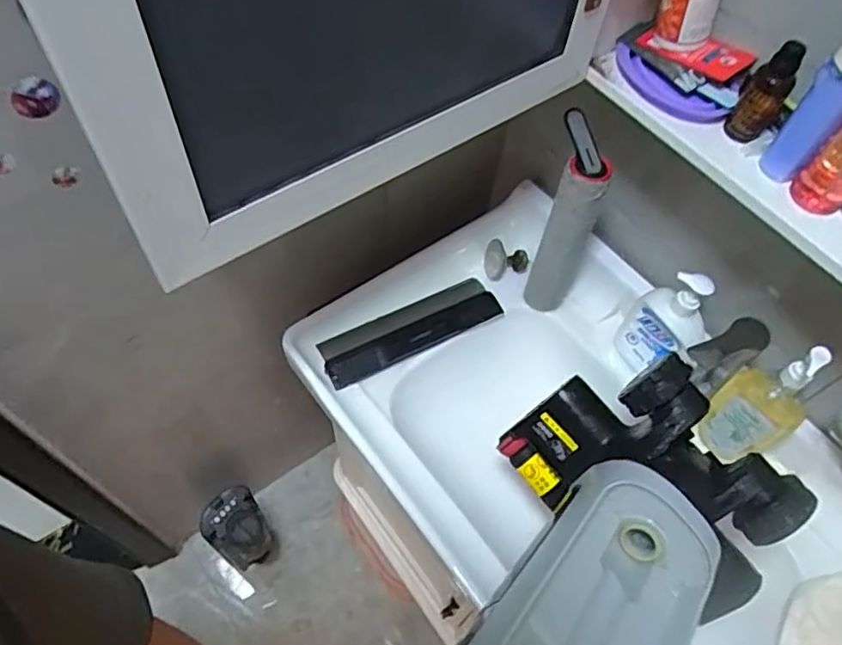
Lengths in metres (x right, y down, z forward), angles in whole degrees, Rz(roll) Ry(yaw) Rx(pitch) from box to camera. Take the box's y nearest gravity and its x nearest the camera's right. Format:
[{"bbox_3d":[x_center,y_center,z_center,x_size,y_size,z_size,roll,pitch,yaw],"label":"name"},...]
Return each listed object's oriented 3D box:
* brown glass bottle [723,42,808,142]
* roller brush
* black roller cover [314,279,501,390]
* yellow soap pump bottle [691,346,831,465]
[{"bbox_3d":[0.331,-0.223,0.585,0.039,0.094,0.045,30,61,14],"label":"brown glass bottle"},{"bbox_3d":[0.192,-0.127,0.831,0.078,0.306,0.073,21,59,9],"label":"roller brush"},{"bbox_3d":[-0.015,0.008,0.893,0.266,0.035,0.080,-23,63,-17],"label":"black roller cover"},{"bbox_3d":[0.409,0.098,0.737,0.070,0.223,0.083,-27,64,-19],"label":"yellow soap pump bottle"}]

